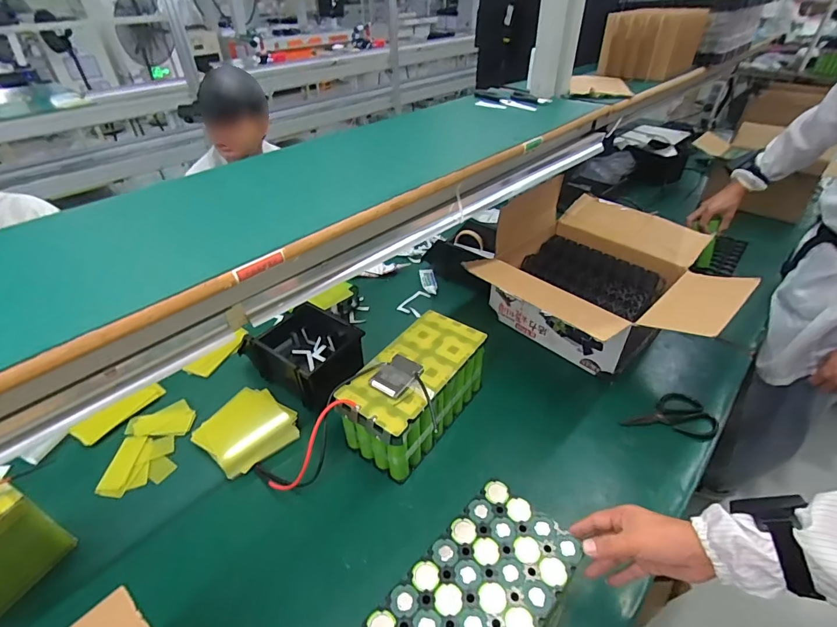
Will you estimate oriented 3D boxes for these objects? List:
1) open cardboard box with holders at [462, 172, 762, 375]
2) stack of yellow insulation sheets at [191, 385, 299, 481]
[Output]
[{"bbox_3d":[0.403,-0.047,0.950,0.488,0.222,0.481,31,49,34],"label":"open cardboard box with holders"},{"bbox_3d":[-0.318,0.217,0.788,0.154,0.028,0.150,26,46,30],"label":"stack of yellow insulation sheets"}]

